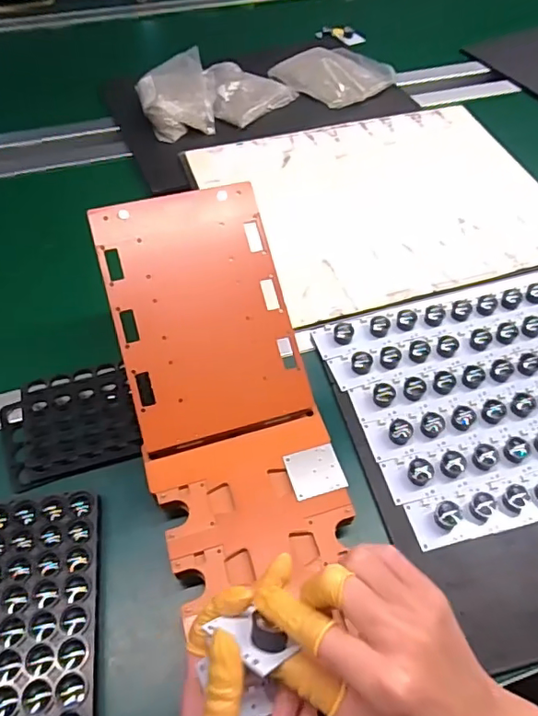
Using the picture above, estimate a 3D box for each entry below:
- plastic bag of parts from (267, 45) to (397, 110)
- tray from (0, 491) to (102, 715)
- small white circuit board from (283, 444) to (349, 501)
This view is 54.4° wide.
[{"bbox_3d":[0.119,-0.511,0.927,0.169,0.031,0.171,-33,60,-22],"label":"plastic bag of parts"},{"bbox_3d":[-0.187,0.209,0.419,0.101,0.026,0.194,-8,54,-6],"label":"tray"},{"bbox_3d":[0.041,0.102,0.472,0.046,0.004,0.044,-14,56,-7],"label":"small white circuit board"}]

